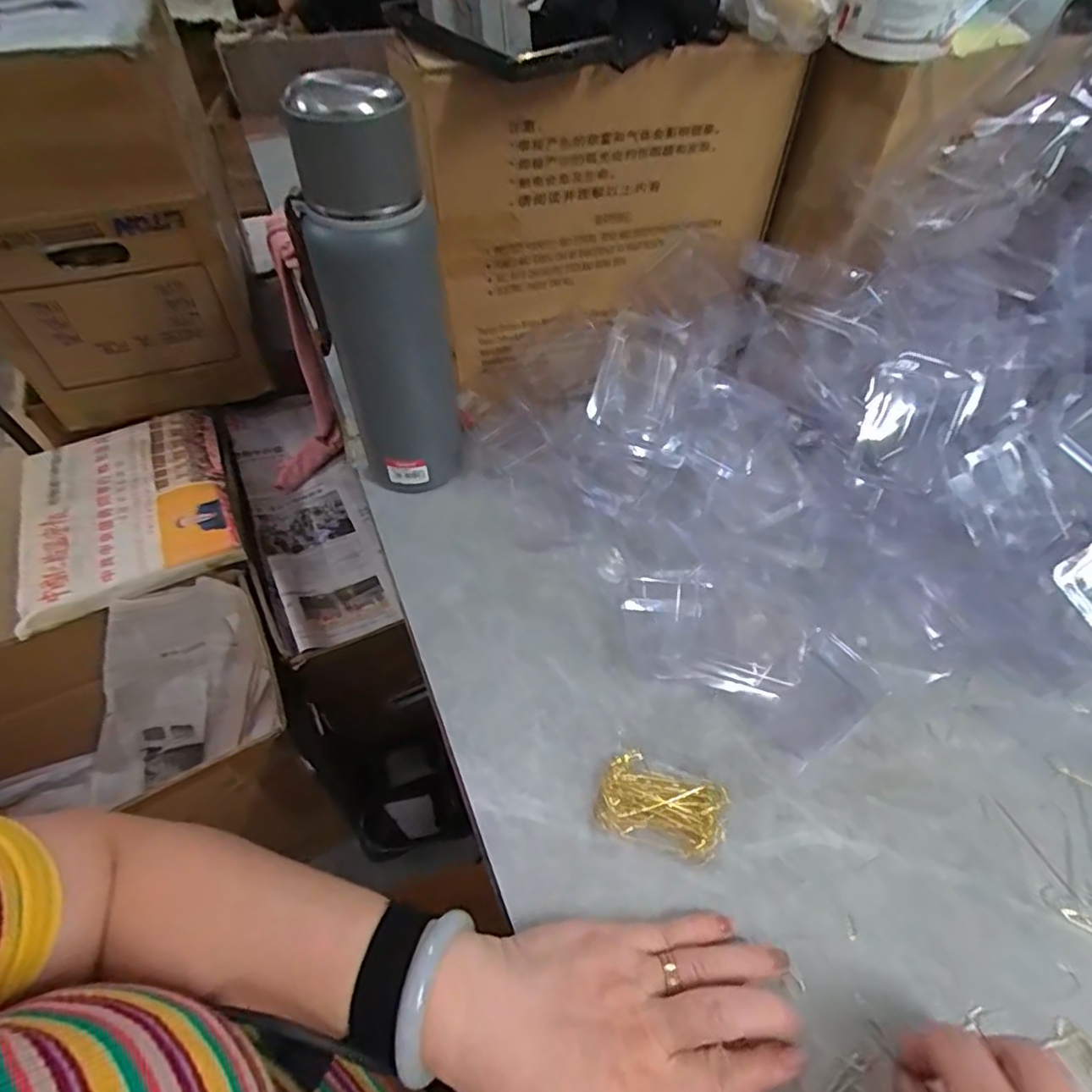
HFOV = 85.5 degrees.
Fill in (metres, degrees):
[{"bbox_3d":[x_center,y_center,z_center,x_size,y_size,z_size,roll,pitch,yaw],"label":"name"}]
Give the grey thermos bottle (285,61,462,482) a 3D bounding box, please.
[{"bbox_3d":[-0.115,-0.159,0.410,0.087,0.263,0.086,-12,54,-12],"label":"grey thermos bottle"}]

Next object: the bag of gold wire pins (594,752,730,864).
[{"bbox_3d":[0.068,0.152,0.347,0.072,0.013,0.044,16,53,8],"label":"bag of gold wire pins"}]

